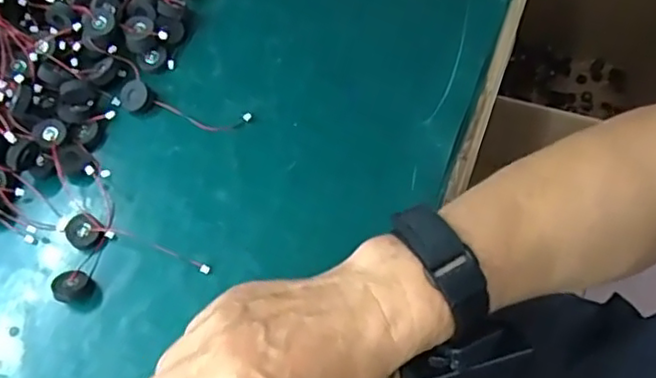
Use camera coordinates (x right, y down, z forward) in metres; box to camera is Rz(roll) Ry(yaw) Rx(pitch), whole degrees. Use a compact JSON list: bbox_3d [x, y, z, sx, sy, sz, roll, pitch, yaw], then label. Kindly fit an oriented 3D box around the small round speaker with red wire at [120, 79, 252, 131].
[{"bbox_3d":[-0.097,-0.055,0.430,0.090,0.011,0.023,15,66,7],"label":"small round speaker with red wire"}]

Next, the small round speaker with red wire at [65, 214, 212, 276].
[{"bbox_3d":[-0.116,0.032,0.392,0.093,0.009,0.020,10,65,5],"label":"small round speaker with red wire"}]

